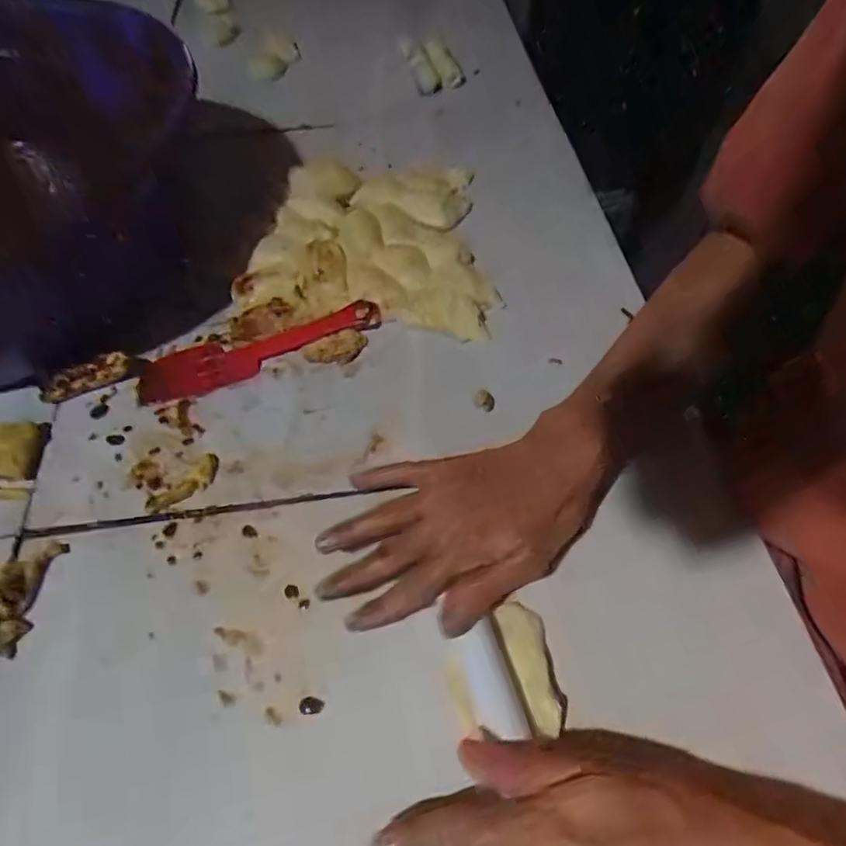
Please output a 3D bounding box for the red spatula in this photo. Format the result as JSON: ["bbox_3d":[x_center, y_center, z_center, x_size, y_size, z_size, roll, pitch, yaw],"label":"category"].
[{"bbox_3d":[-0.135,-0.060,0.476,0.201,0.020,0.053,-13,58,-7],"label":"red spatula"}]

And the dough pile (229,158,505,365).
[{"bbox_3d":[-0.059,-0.168,0.538,0.226,0.029,0.245,-8,57,-3],"label":"dough pile"}]

